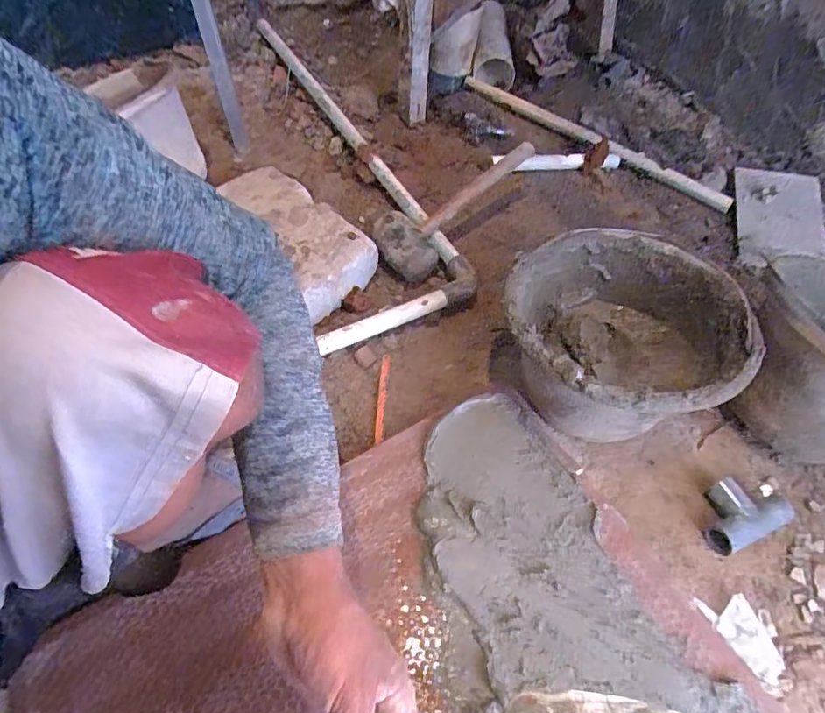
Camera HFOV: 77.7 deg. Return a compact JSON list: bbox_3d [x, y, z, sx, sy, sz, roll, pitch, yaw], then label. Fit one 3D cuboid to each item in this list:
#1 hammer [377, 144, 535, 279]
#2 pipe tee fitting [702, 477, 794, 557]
[{"bbox_3d":[0.065,-0.240,0.796,0.290,0.053,0.108,-43,81,-13],"label":"hammer"},{"bbox_3d":[0.370,0.175,0.583,0.108,0.048,0.068,-20,62,-13],"label":"pipe tee fitting"}]

